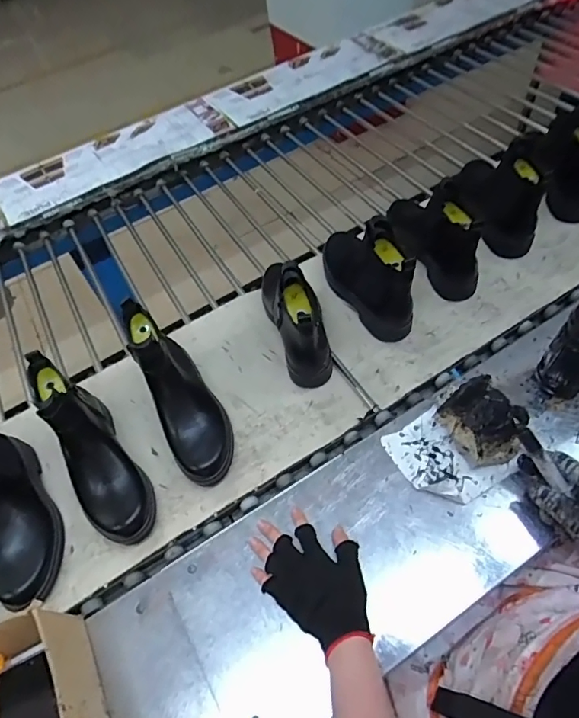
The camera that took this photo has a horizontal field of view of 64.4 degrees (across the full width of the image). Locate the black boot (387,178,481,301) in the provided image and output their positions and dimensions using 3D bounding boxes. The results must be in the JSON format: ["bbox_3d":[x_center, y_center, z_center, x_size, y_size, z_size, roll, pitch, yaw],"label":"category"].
[{"bbox_3d":[0.237,-0.231,0.806,0.083,0.163,0.247,-20,55,-5],"label":"black boot"}]

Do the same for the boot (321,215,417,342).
[{"bbox_3d":[0.122,-0.155,0.762,0.081,0.158,0.234,-22,56,-6],"label":"boot"}]

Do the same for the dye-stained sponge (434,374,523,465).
[{"bbox_3d":[0.249,0.083,0.592,0.079,0.085,0.095,-36,58,-15],"label":"dye-stained sponge"}]

